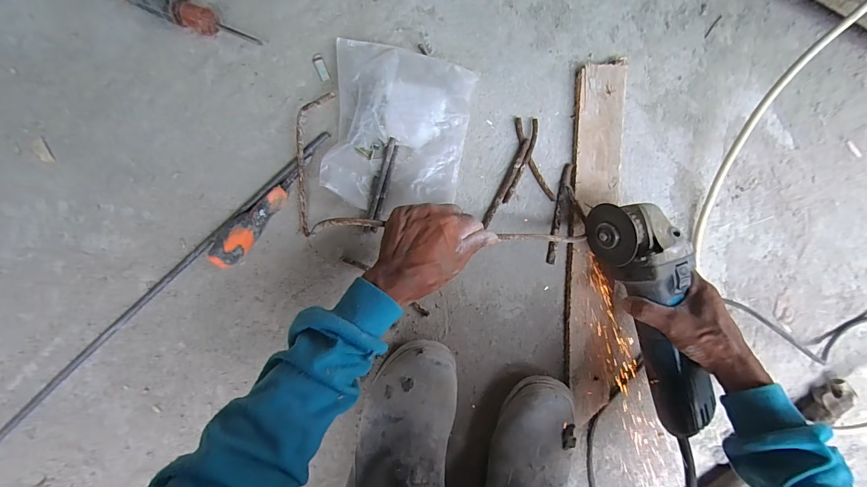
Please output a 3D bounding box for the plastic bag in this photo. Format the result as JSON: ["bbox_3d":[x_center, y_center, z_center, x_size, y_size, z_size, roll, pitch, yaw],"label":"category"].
[{"bbox_3d":[-0.043,-0.137,0.448,0.166,0.033,0.195,9,91,-5],"label":"plastic bag"}]

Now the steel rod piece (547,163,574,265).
[{"bbox_3d":[0.165,-0.038,0.480,0.012,0.007,0.132,10,91,-5],"label":"steel rod piece"}]

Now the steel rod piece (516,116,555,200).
[{"bbox_3d":[0.129,-0.108,0.478,0.014,0.006,0.115,-25,93,-3],"label":"steel rod piece"}]

